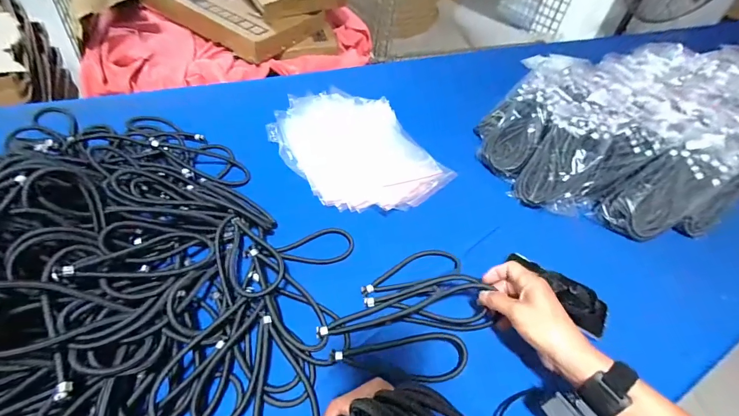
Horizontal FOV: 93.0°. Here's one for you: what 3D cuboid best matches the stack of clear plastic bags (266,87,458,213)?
[{"bbox_3d":[-0.023,-0.125,0.724,0.274,0.028,0.335,-27,63,-22],"label":"stack of clear plastic bags"}]

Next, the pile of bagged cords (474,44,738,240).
[{"bbox_3d":[0.592,-0.165,0.761,0.639,0.169,0.403,-14,49,-22],"label":"pile of bagged cords"}]

